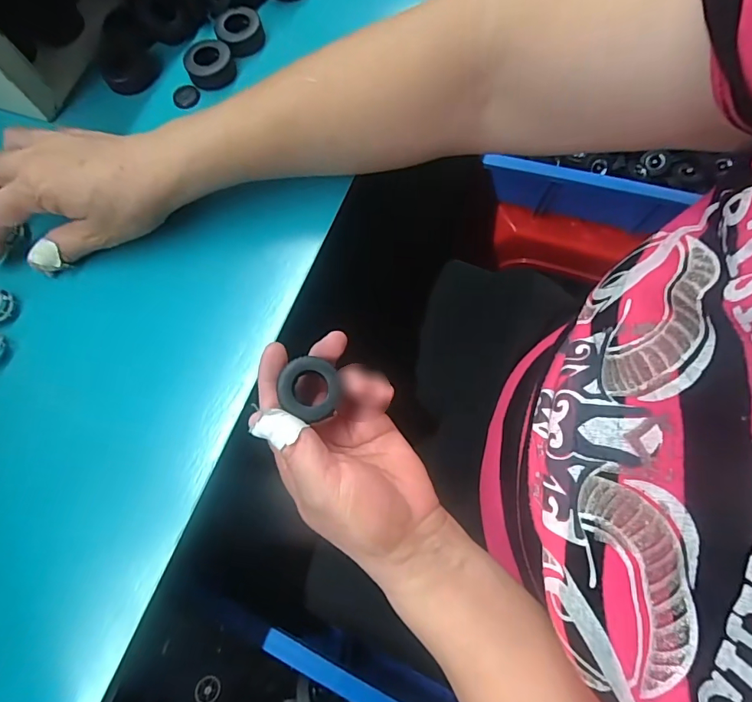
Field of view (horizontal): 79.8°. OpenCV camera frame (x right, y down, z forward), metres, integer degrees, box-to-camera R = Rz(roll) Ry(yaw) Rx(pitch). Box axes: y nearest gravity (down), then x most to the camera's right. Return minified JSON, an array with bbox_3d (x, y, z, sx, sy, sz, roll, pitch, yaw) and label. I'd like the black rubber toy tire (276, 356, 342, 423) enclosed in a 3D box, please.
[{"bbox_3d":[-0.038,0.021,0.260,0.031,0.008,0.032,17,74,5],"label":"black rubber toy tire"}]

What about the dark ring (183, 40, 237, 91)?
[{"bbox_3d":[-0.135,-0.233,0.363,0.038,0.017,0.039,0,73,0],"label":"dark ring"}]

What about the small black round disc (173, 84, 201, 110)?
[{"bbox_3d":[-0.153,-0.206,0.363,0.020,0.004,0.021,0,73,0],"label":"small black round disc"}]

